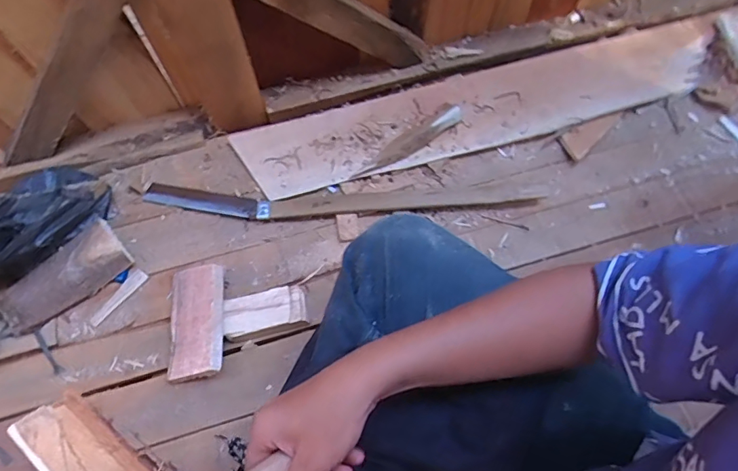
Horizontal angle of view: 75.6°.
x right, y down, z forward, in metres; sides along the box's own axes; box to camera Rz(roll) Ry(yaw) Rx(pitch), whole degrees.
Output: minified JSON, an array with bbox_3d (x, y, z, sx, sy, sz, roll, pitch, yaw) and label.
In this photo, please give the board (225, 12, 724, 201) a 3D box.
[{"bbox_3d":[0.185,-0.215,0.790,0.794,0.031,0.157,-14,72,-1],"label":"board"}]

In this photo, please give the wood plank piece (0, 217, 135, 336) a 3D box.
[{"bbox_3d":[-0.435,0.062,0.682,0.177,0.016,0.084,-42,82,-9],"label":"wood plank piece"}]

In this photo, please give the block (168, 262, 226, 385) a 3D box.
[{"bbox_3d":[-0.235,0.117,0.648,0.086,0.023,0.149,-18,63,19],"label":"block"}]

